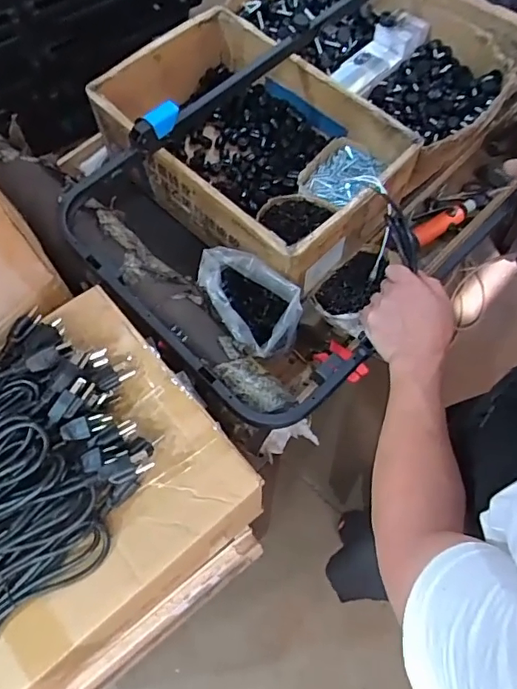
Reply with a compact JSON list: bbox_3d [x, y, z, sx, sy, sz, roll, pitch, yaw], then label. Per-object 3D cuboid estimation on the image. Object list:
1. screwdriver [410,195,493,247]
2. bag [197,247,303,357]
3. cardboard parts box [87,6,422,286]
[{"bbox_3d":[0.395,-0.258,1.058,0.185,0.034,0.040,-29,70,-12],"label":"screwdriver"},{"bbox_3d":[-0.007,-0.070,0.843,0.128,0.096,0.185,-32,70,-12],"label":"bag"},{"bbox_3d":[-0.019,-0.373,0.987,0.354,0.170,0.545,-41,73,-15],"label":"cardboard parts box"}]

